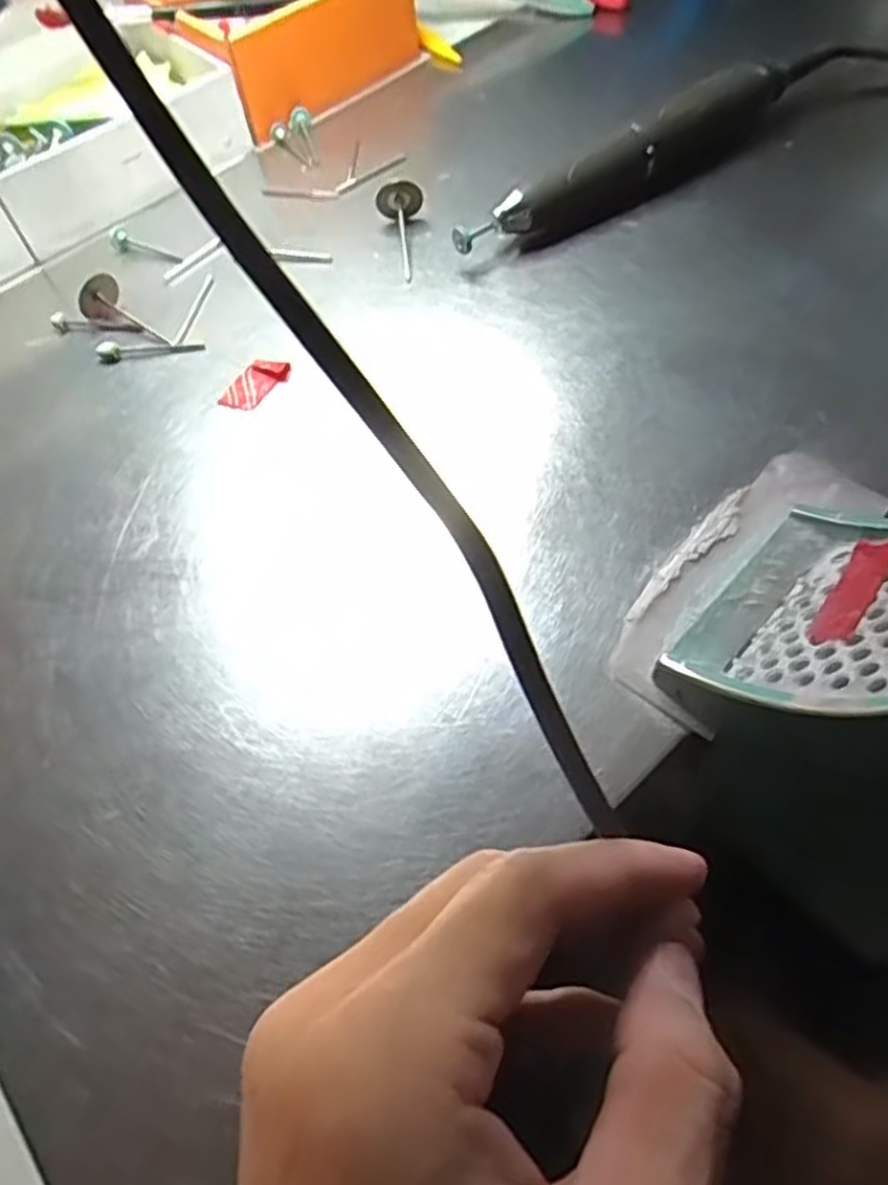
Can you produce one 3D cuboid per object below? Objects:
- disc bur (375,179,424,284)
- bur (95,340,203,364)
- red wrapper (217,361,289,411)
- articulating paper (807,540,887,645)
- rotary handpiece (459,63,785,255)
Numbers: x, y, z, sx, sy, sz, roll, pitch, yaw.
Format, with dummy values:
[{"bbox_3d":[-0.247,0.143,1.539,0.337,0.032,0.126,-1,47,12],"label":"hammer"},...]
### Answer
[{"bbox_3d":[-0.018,-0.160,0.345,0.021,0.020,0.049,-6,74,0],"label":"disc bur"},{"bbox_3d":[-0.127,-0.105,0.329,0.046,0.008,0.007,-7,57,2],"label":"bur"},{"bbox_3d":[-0.077,-0.085,0.311,0.017,0.004,0.030,33,67,24],"label":"red wrapper"},{"bbox_3d":[0.112,-0.001,0.210,0.043,0.015,0.004,-46,105,-28],"label":"articulating paper"},{"bbox_3d":[0.084,-0.192,0.337,0.177,0.032,0.030,-35,60,-14],"label":"rotary handpiece"}]

